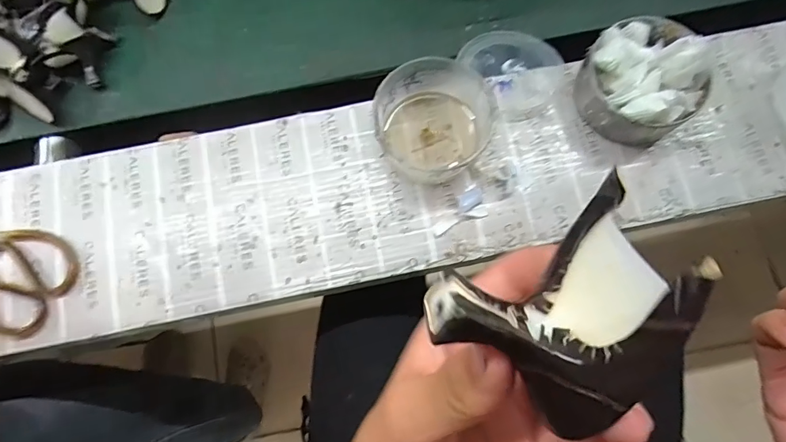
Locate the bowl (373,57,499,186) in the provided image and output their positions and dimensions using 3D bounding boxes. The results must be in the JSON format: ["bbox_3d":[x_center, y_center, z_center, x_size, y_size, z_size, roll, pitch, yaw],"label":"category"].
[{"bbox_3d":[0.045,-0.105,0.459,0.107,0.061,0.115,0,77,1],"label":"bowl"}]

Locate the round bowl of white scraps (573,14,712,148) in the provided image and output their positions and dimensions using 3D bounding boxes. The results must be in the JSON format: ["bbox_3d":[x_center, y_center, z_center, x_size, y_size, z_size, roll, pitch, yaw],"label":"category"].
[{"bbox_3d":[0.255,-0.146,0.452,0.121,0.086,0.113,0,77,1],"label":"round bowl of white scraps"}]

